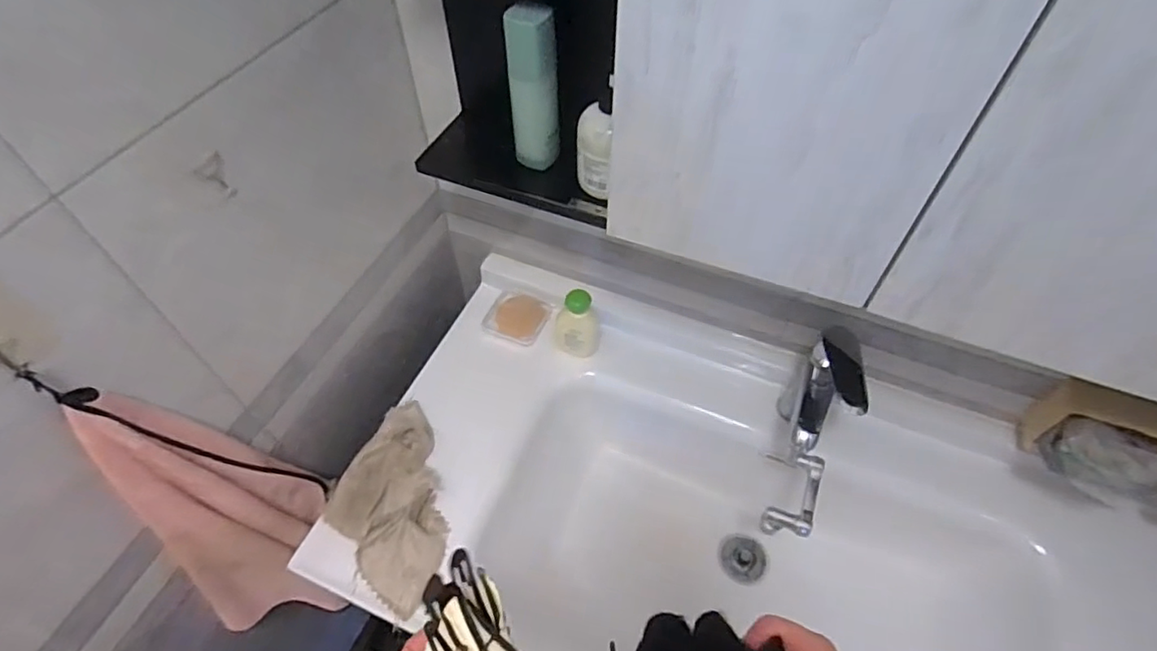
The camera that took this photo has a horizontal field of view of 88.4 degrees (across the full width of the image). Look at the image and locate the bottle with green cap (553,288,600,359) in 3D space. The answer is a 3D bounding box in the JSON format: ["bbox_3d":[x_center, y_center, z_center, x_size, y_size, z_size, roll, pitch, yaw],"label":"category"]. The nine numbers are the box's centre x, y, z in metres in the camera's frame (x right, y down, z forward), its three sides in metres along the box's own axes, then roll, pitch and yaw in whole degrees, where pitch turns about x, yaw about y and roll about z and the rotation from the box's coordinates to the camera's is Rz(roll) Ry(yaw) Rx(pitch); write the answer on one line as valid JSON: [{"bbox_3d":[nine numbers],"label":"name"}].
[{"bbox_3d":[-0.002,-0.003,0.829,0.063,0.121,0.044,-4,53,-3],"label":"bottle with green cap"}]

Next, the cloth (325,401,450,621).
[{"bbox_3d":[-0.239,0.215,0.717,0.143,0.038,0.248,-12,54,-9],"label":"cloth"}]

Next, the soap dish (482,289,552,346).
[{"bbox_3d":[-0.091,-0.012,0.892,0.084,0.014,0.081,20,56,14],"label":"soap dish"}]

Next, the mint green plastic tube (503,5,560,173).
[{"bbox_3d":[-0.044,-0.233,0.597,0.047,0.157,0.028,-5,53,-4],"label":"mint green plastic tube"}]

